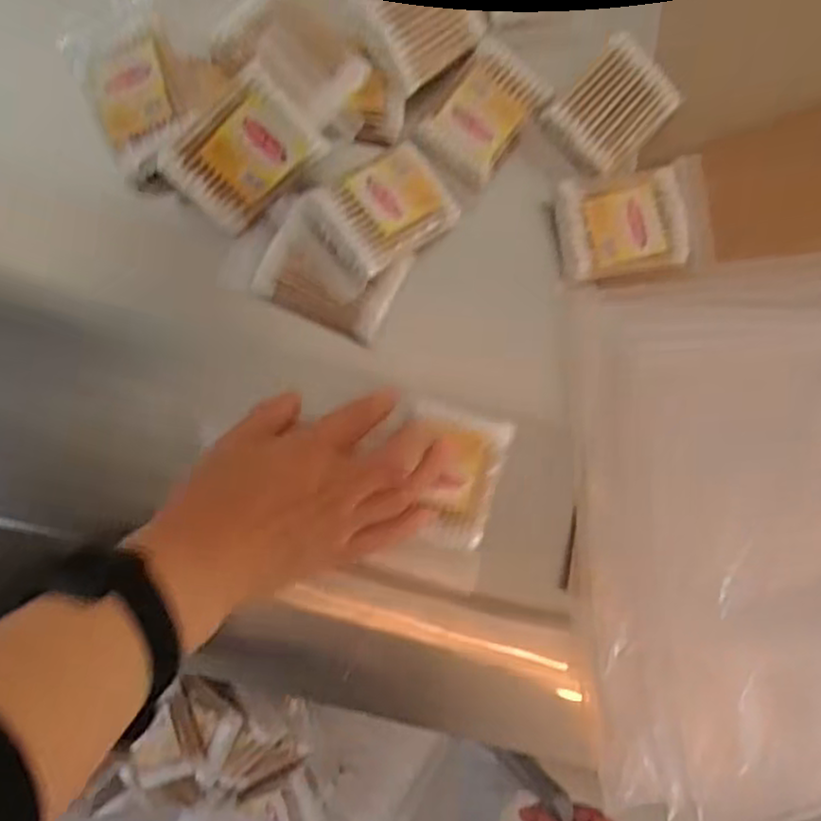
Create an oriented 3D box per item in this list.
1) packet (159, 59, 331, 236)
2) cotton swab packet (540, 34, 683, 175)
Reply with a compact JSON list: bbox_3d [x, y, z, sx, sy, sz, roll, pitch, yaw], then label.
[{"bbox_3d":[-0.089,-0.136,0.388,0.076,0.017,0.055,-40,122,13],"label":"packet"},{"bbox_3d":[0.120,-0.179,0.432,0.054,0.010,0.073,44,81,-6],"label":"cotton swab packet"}]

